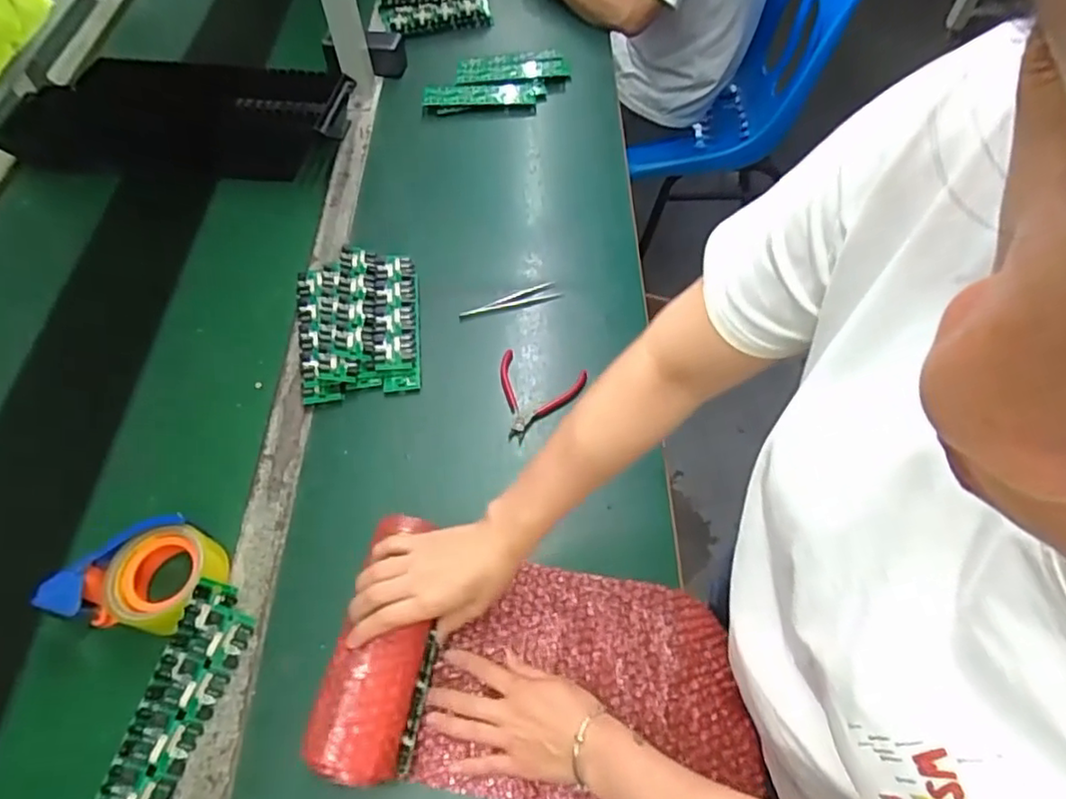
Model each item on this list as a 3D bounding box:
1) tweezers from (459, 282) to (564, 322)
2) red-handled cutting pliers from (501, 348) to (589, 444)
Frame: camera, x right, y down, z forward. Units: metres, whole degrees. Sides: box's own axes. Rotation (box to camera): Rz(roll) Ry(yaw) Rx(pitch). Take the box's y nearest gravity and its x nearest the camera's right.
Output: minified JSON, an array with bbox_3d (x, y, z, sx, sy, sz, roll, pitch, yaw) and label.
[{"bbox_3d":[-0.028,-0.122,0.800,0.132,0.012,0.021,-16,58,-7],"label":"tweezers"},{"bbox_3d":[-0.002,-0.003,0.722,0.100,0.012,0.116,14,59,12],"label":"red-handled cutting pliers"}]

